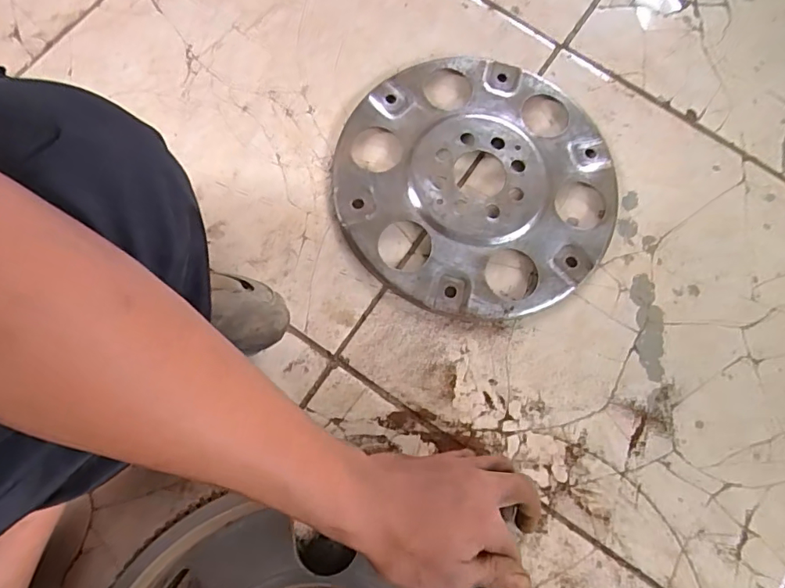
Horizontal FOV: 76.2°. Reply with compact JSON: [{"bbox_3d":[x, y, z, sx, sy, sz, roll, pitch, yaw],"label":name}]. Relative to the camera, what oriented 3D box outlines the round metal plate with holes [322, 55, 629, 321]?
[{"bbox_3d":[0.079,-0.105,0.473,0.258,0.025,0.256,1,74,-2],"label":"round metal plate with holes"}]

